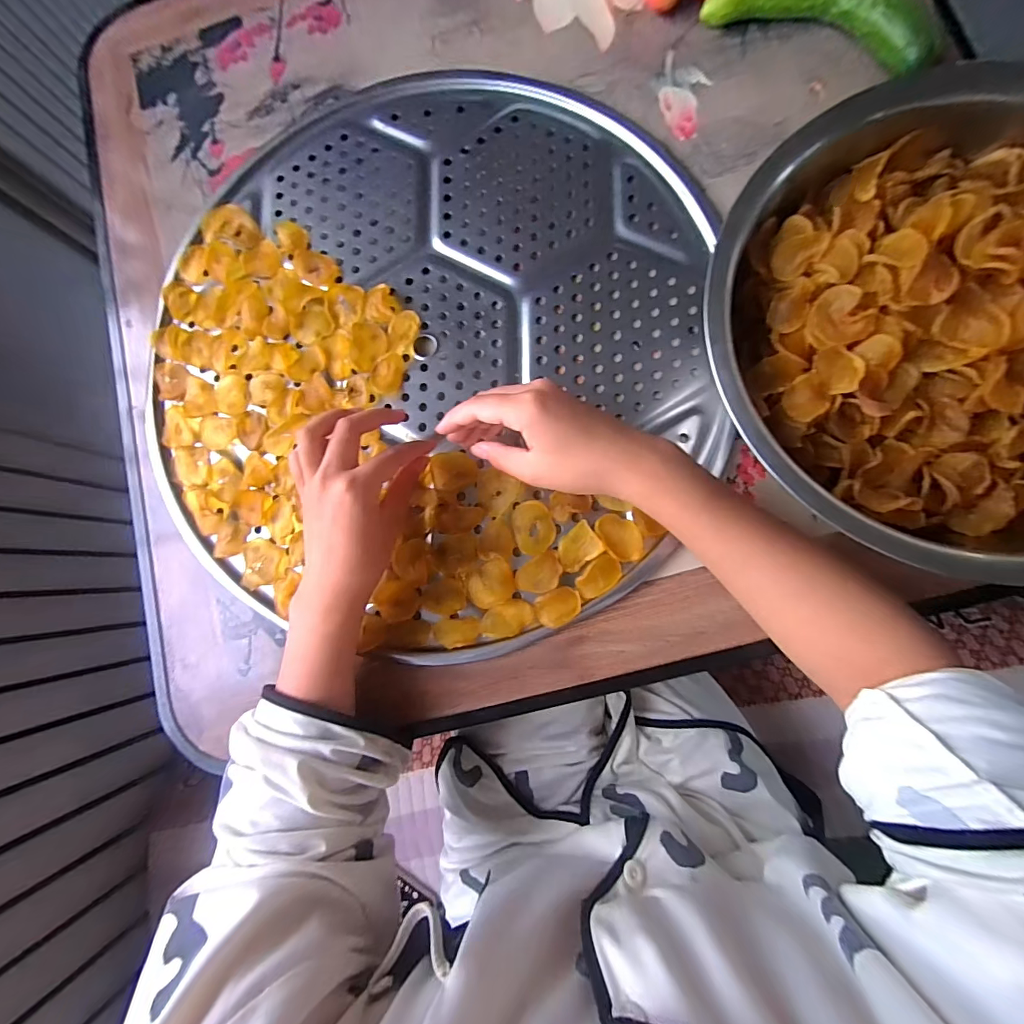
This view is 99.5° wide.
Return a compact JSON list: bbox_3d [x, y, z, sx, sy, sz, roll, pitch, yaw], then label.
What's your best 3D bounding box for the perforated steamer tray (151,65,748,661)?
[{"bbox_3d":[-0.078,-0.142,0.375,0.497,0.013,0.492,42,89,9],"label":"perforated steamer tray"}]

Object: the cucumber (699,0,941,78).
[{"bbox_3d":[0.257,-0.411,0.360,0.183,0.037,0.051,31,87,9],"label":"cucumber"}]

